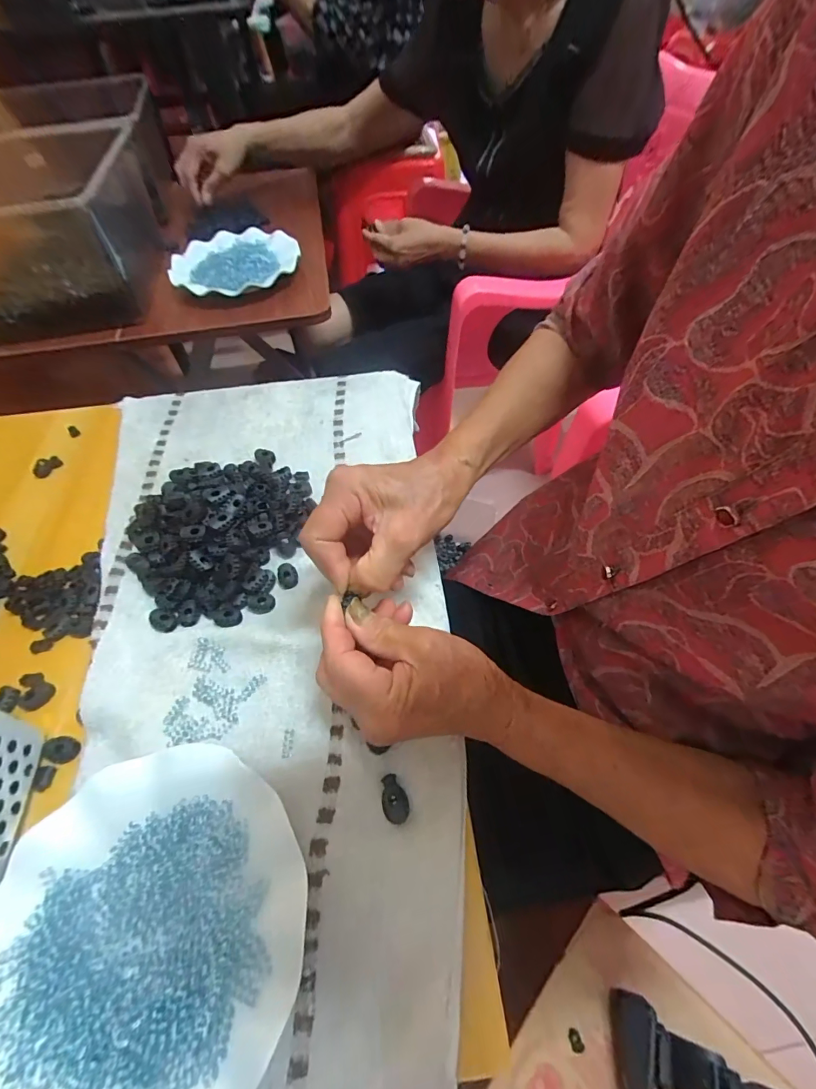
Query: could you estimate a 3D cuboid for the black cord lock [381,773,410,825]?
[{"bbox_3d":[-0.009,0.168,0.283,0.016,0.004,0.028,-10,56,-5],"label":"black cord lock"}]

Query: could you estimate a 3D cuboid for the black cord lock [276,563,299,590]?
[{"bbox_3d":[-0.108,0.027,0.380,0.018,0.006,0.021,-16,57,-8],"label":"black cord lock"}]

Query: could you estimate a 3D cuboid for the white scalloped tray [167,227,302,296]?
[{"bbox_3d":[-0.260,-0.418,0.628,0.170,0.028,0.157,-39,63,-21],"label":"white scalloped tray"}]

